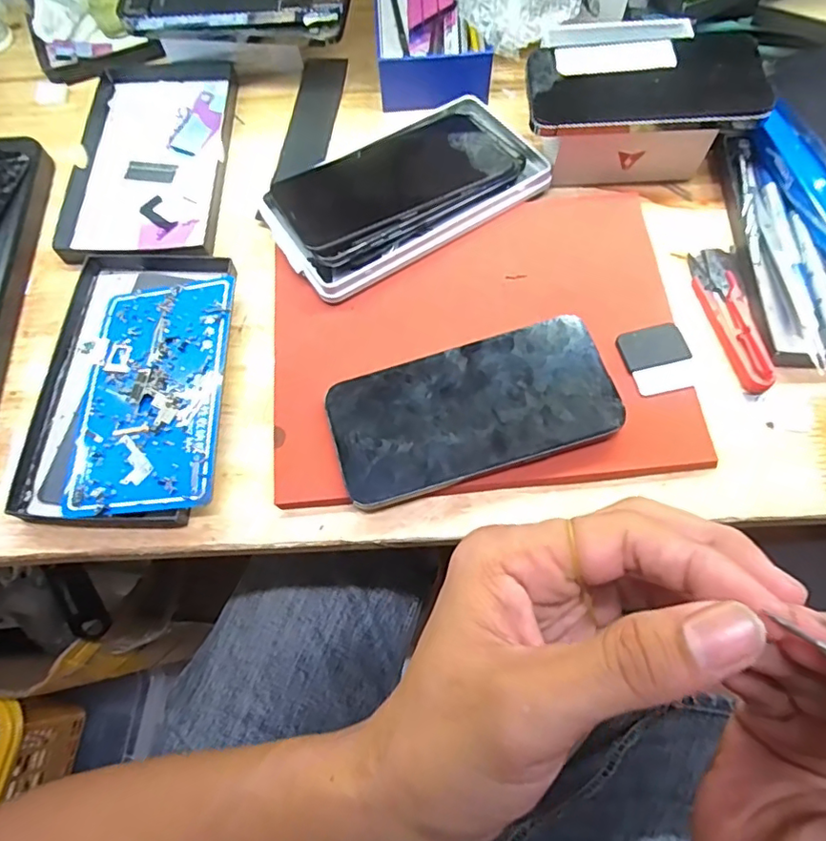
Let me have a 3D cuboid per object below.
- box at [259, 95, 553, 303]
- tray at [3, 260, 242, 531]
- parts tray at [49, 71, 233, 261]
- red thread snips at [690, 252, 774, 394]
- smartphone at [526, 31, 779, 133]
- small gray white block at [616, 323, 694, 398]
[{"bbox_3d":[-0.006,-0.162,0.389,0.187,0.027,0.111,-35,71,-11],"label":"box"},{"bbox_3d":[-0.164,-0.029,0.343,0.111,0.016,0.177,2,68,3],"label":"tray"},{"bbox_3d":[-0.192,-0.199,0.424,0.107,0.014,0.180,0,68,2],"label":"parts tray"},{"bbox_3d":[0.198,-0.066,0.357,0.030,0.008,0.103,-5,68,0],"label":"red thread snips"},{"bbox_3d":[0.148,-0.218,0.368,0.142,0.012,0.077,-1,67,7],"label":"smartphone"},{"bbox_3d":[0.146,-0.037,0.339,0.039,0.004,0.043,-15,68,-3],"label":"small gray white block"}]

